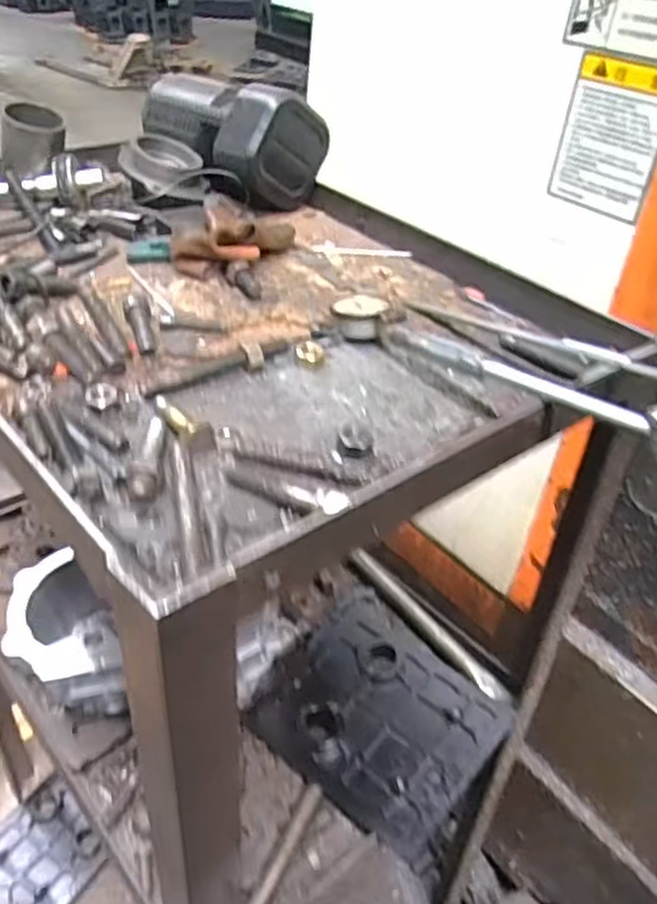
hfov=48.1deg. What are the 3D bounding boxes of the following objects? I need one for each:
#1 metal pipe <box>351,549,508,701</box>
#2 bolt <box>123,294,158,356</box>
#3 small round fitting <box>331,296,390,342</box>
[{"bbox_3d":[0.133,0.230,1.001,0.027,0.025,0.274,-28,61,-37],"label":"metal pipe"},{"bbox_3d":[-0.164,-0.113,0.641,0.022,0.017,0.085,-7,38,-17],"label":"bolt"},{"bbox_3d":[0.027,-0.123,0.679,0.048,0.029,0.045,4,36,-3],"label":"small round fitting"}]

